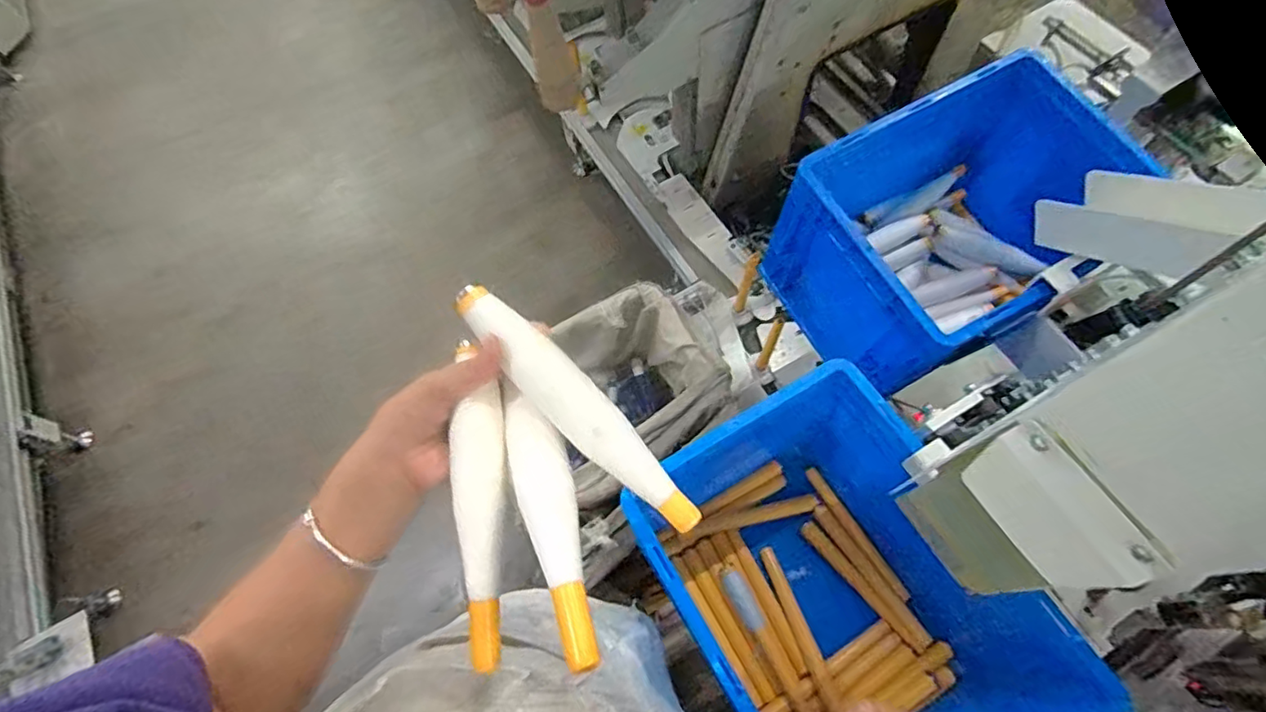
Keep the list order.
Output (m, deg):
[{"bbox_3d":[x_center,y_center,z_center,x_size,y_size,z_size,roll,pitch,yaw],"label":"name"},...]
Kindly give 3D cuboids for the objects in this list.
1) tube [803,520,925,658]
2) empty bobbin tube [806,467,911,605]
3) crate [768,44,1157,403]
[{"bbox_3d":[0.305,0.305,0.803,0.023,0.021,0.199,-37,69,-13],"label":"tube"},{"bbox_3d":[0.305,0.238,0.819,0.019,0.020,0.198,-30,68,-10],"label":"empty bobbin tube"},{"bbox_3d":[0.462,-0.177,0.857,0.414,0.252,0.299,-28,67,-9],"label":"crate"}]

